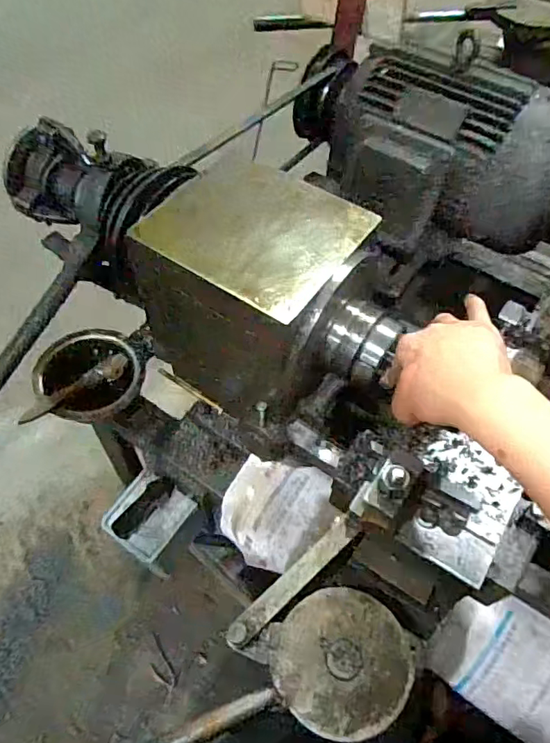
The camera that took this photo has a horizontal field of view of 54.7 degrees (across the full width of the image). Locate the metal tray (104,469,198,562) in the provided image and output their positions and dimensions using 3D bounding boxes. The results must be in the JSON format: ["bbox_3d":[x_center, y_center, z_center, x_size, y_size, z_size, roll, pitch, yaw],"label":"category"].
[{"bbox_3d":[-0.163,0.179,0.676,0.087,0.025,0.093,30,60,17],"label":"metal tray"}]

